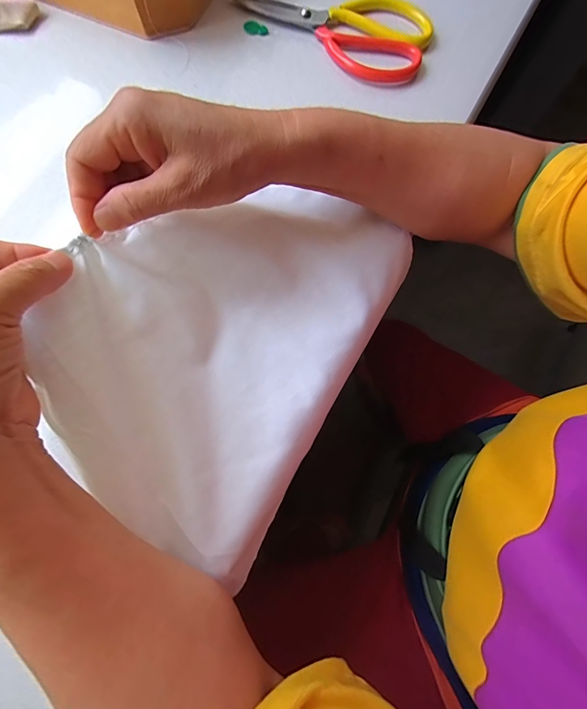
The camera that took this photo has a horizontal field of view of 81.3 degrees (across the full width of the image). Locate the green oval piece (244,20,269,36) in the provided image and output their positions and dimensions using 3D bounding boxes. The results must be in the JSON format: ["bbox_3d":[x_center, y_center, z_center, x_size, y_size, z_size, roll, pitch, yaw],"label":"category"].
[{"bbox_3d":[-0.038,-0.323,0.339,0.026,0.005,0.015,31,78,6],"label":"green oval piece"}]

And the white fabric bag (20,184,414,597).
[{"bbox_3d":[-0.044,-0.019,0.234,0.176,0.073,0.278,28,77,6],"label":"white fabric bag"}]

